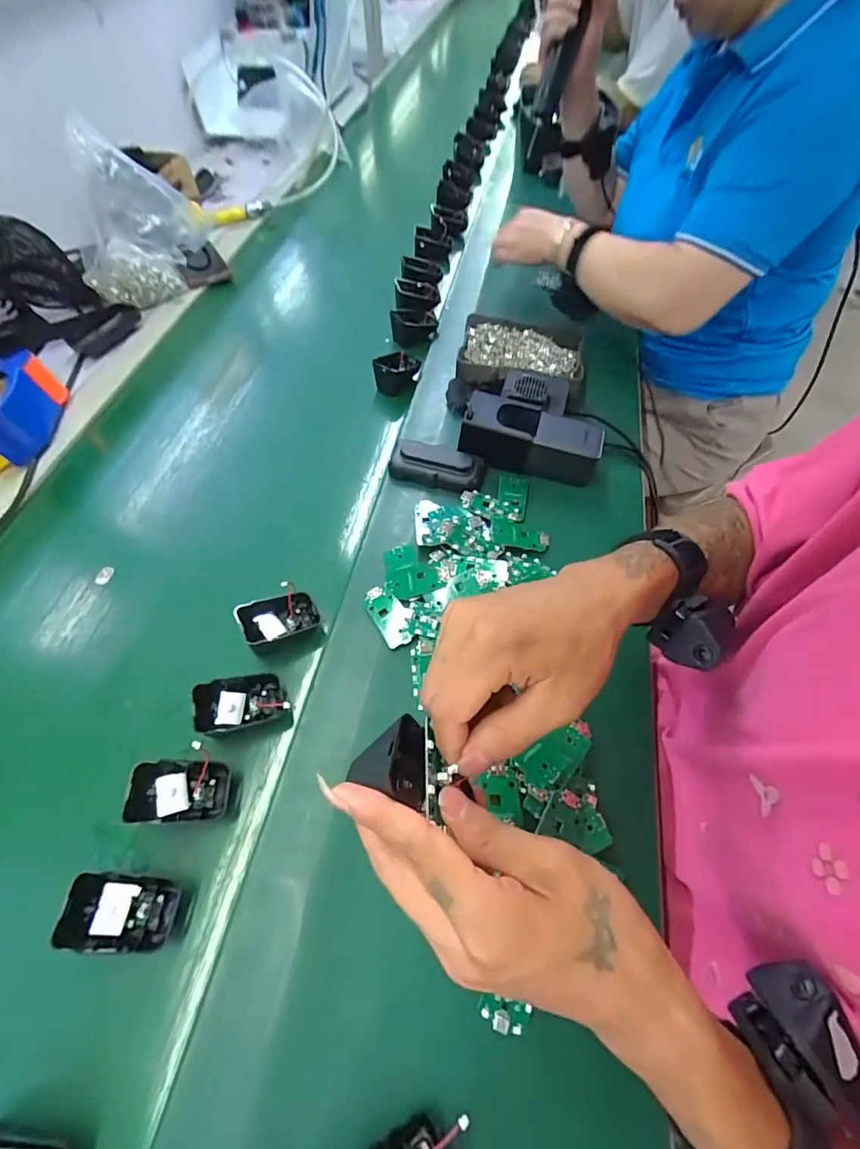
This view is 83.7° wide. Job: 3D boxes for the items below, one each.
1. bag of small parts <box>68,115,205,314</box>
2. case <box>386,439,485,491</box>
[{"bbox_3d":[-0.440,-0.513,0.710,0.177,0.186,0.076,-34,63,-18],"label":"bag of small parts"},{"bbox_3d":[0.008,-0.125,0.545,0.105,0.024,0.048,15,60,11],"label":"case"}]

